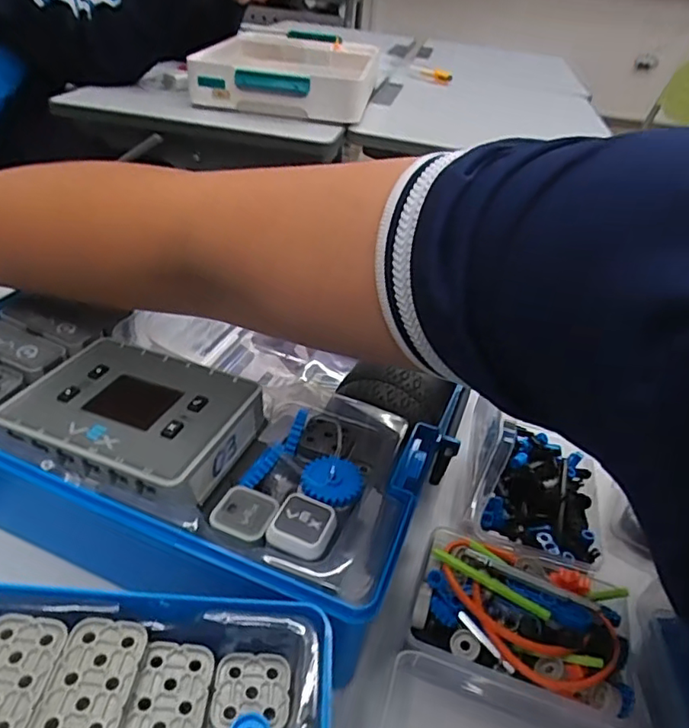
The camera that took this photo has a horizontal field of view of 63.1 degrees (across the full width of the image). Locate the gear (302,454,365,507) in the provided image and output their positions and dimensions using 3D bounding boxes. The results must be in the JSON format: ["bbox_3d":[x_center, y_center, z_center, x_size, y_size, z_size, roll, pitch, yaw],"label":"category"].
[{"bbox_3d":[-0.005,0.049,0.242,0.026,0.004,0.024,5,37,-3],"label":"gear"}]

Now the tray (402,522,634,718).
[{"bbox_3d":[0.077,0.116,0.254,0.091,0.033,0.065,16,38,11],"label":"tray"}]

